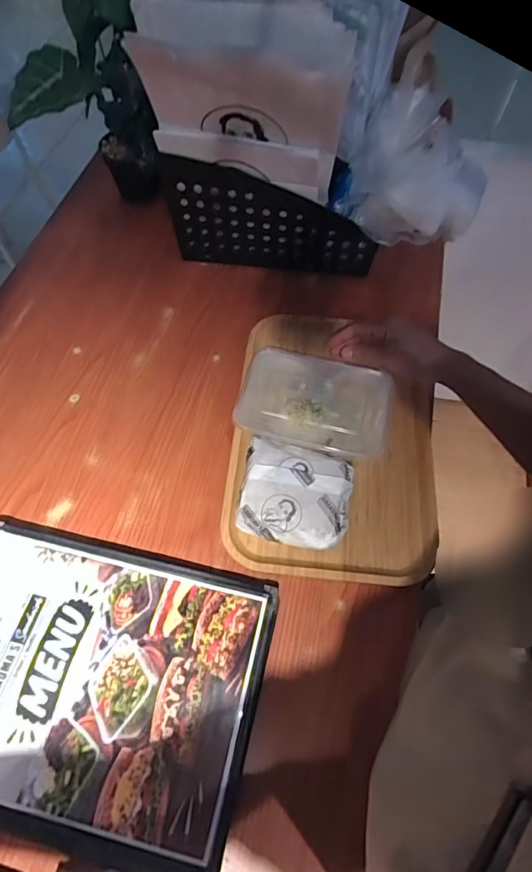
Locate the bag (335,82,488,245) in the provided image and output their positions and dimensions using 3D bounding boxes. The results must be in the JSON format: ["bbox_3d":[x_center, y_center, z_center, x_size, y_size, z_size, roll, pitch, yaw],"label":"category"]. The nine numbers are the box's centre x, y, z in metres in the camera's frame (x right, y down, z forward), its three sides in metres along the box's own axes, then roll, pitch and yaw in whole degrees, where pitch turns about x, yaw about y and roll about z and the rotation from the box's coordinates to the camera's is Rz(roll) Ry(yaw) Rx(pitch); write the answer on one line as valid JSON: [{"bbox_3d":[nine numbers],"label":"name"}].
[{"bbox_3d":[0.203,-0.350,0.613,0.169,0.127,0.143,21,63,11],"label":"bag"}]

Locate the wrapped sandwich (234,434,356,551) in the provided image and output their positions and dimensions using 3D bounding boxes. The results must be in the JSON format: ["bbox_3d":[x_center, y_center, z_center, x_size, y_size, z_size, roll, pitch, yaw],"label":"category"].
[{"bbox_3d":[0.032,0.066,0.511,0.115,0.046,0.102,11,61,5],"label":"wrapped sandwich"}]

